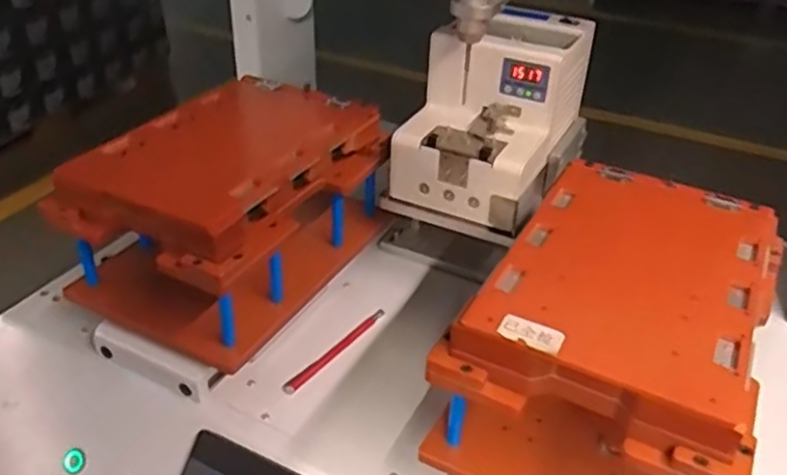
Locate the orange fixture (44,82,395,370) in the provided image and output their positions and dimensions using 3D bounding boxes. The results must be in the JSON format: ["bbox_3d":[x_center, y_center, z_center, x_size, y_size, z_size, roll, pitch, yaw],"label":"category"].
[{"bbox_3d":[-0.145,-0.028,0.647,0.181,0.139,0.261,19,38,22],"label":"orange fixture"}]

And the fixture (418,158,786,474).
[{"bbox_3d":[0.164,0.072,0.518,0.185,0.135,0.258,18,38,22],"label":"fixture"}]

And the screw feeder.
[{"bbox_3d":[0.103,-0.117,0.689,0.138,0.163,0.197,22,39,26],"label":"screw feeder"}]

